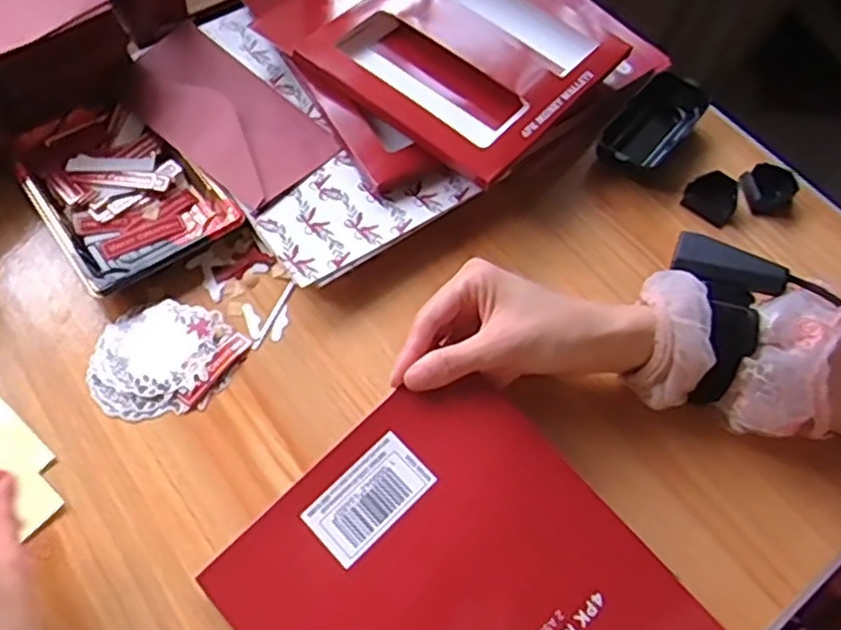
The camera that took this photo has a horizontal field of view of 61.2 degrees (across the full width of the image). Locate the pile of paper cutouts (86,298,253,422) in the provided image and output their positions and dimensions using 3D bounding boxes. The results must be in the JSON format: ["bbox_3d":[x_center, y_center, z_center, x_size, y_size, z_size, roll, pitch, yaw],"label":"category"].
[{"bbox_3d":[-0.171,0.029,0.468,0.087,0.005,0.089,2,61,-3],"label":"pile of paper cutouts"}]

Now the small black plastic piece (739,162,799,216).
[{"bbox_3d":[0.274,-0.099,0.560,0.042,0.018,0.038,18,61,5],"label":"small black plastic piece"}]

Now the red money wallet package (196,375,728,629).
[{"bbox_3d":[0.028,0.160,0.386,0.192,0.011,0.231,-41,75,-19],"label":"red money wallet package"}]

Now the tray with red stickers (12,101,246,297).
[{"bbox_3d":[-0.222,-0.095,0.522,0.111,0.019,0.163,-33,68,-20],"label":"tray with red stickers"}]

